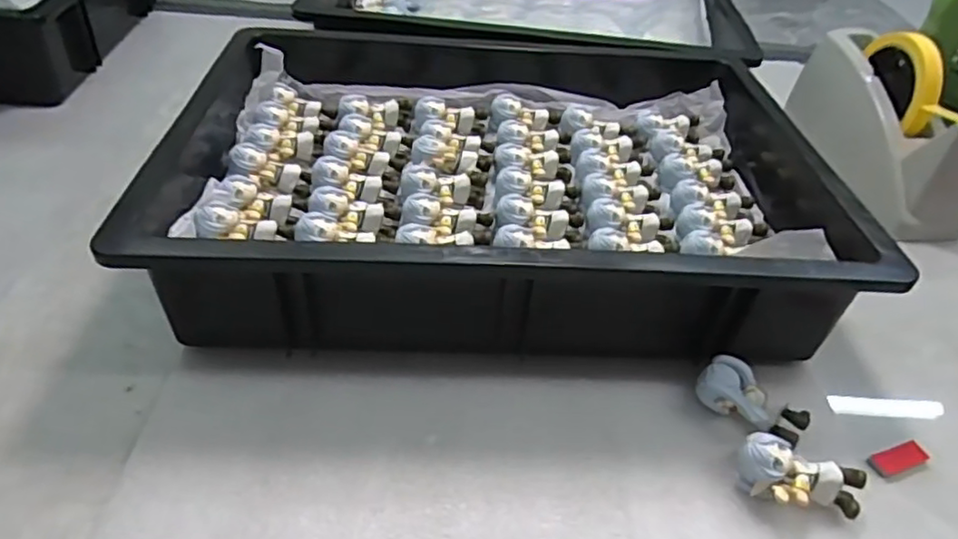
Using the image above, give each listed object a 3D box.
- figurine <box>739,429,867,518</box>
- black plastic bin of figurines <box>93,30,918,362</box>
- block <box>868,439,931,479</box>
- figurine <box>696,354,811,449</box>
[{"bbox_3d":[0.171,0.116,0.337,0.061,0.029,0.031,17,43,14],"label":"figurine"},{"bbox_3d":[0.024,-0.093,0.510,0.461,0.090,0.381,2,42,-2],"label":"black plastic bin of figurines"},{"bbox_3d":[0.249,0.111,0.371,0.039,0.004,0.016,-12,44,-18],"label":"block"},{"bbox_3d":[0.161,0.080,0.375,0.061,0.026,0.035,32,48,27],"label":"figurine"}]

